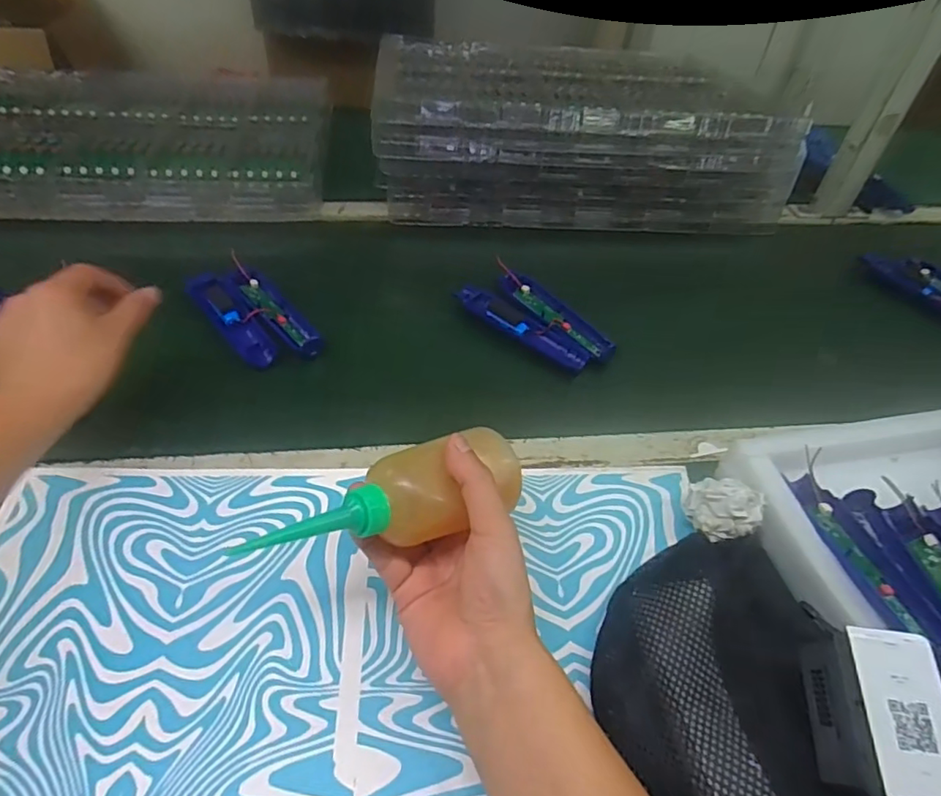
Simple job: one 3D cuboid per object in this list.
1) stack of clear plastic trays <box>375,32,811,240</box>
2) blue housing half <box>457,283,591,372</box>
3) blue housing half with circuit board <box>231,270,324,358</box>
[{"bbox_3d":[0.142,-0.441,0.903,0.564,0.149,0.413,-2,46,-9],"label":"stack of clear plastic trays"},{"bbox_3d":[0.054,-0.077,0.640,0.170,0.016,0.032,33,50,23],"label":"blue housing half"},{"bbox_3d":[-0.210,-0.094,0.617,0.036,0.016,0.153,-30,55,-31],"label":"blue housing half with circuit board"}]

